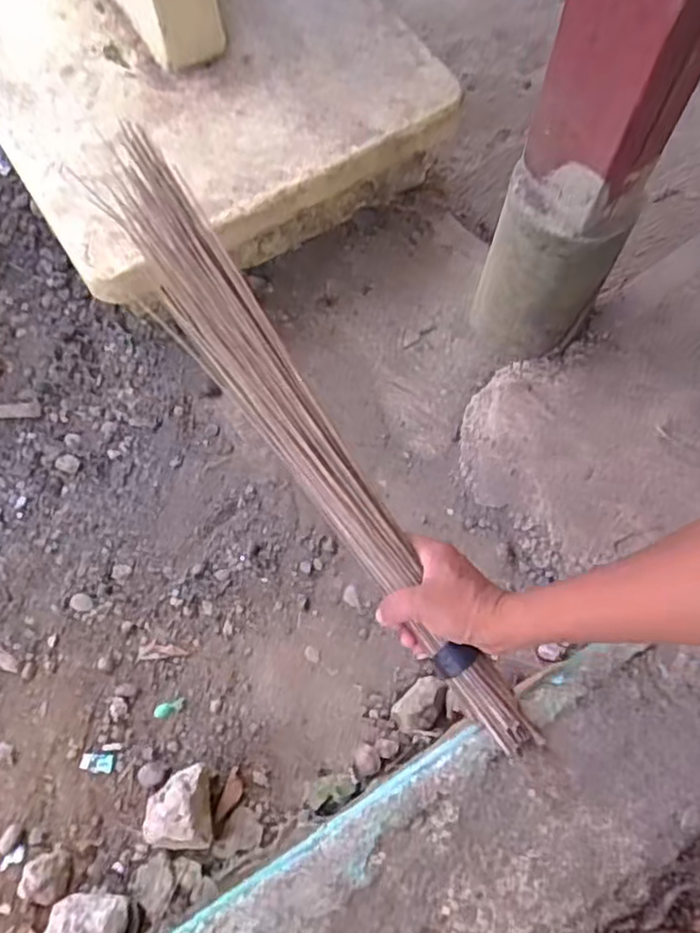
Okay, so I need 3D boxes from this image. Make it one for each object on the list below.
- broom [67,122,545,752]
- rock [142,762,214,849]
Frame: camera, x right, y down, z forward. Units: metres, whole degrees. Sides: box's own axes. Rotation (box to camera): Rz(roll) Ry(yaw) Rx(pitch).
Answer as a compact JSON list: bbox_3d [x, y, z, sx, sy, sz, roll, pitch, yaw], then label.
[{"bbox_3d":[-0.048,-0.032,0.561,0.069,0.083,0.577,-34,80,-10],"label":"broom"},{"bbox_3d":[-0.261,0.507,0.994,0.107,0.114,0.110,-11,70,-2],"label":"rock"}]

